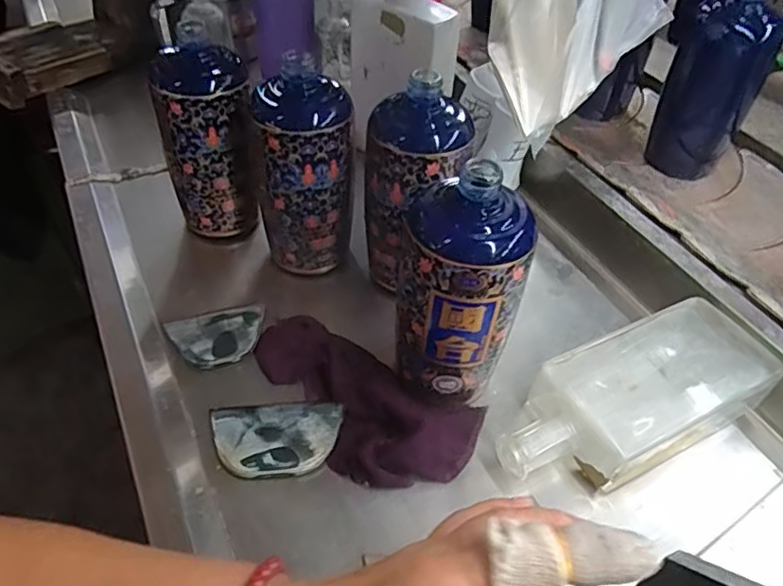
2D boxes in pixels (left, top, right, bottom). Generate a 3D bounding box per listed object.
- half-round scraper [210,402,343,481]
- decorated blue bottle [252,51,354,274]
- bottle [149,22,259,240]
[{"bbox_3d":[-0.082,0.102,0.423,0.091,0.005,0.056,-3,48,-5],"label":"half-round scraper"},{"bbox_3d":[-0.073,-0.100,0.503,0.080,0.168,0.067,-5,48,-7],"label":"decorated blue bottle"},{"bbox_3d":[-0.161,-0.126,0.540,0.076,0.185,0.062,-4,48,-6],"label":"bottle"}]

